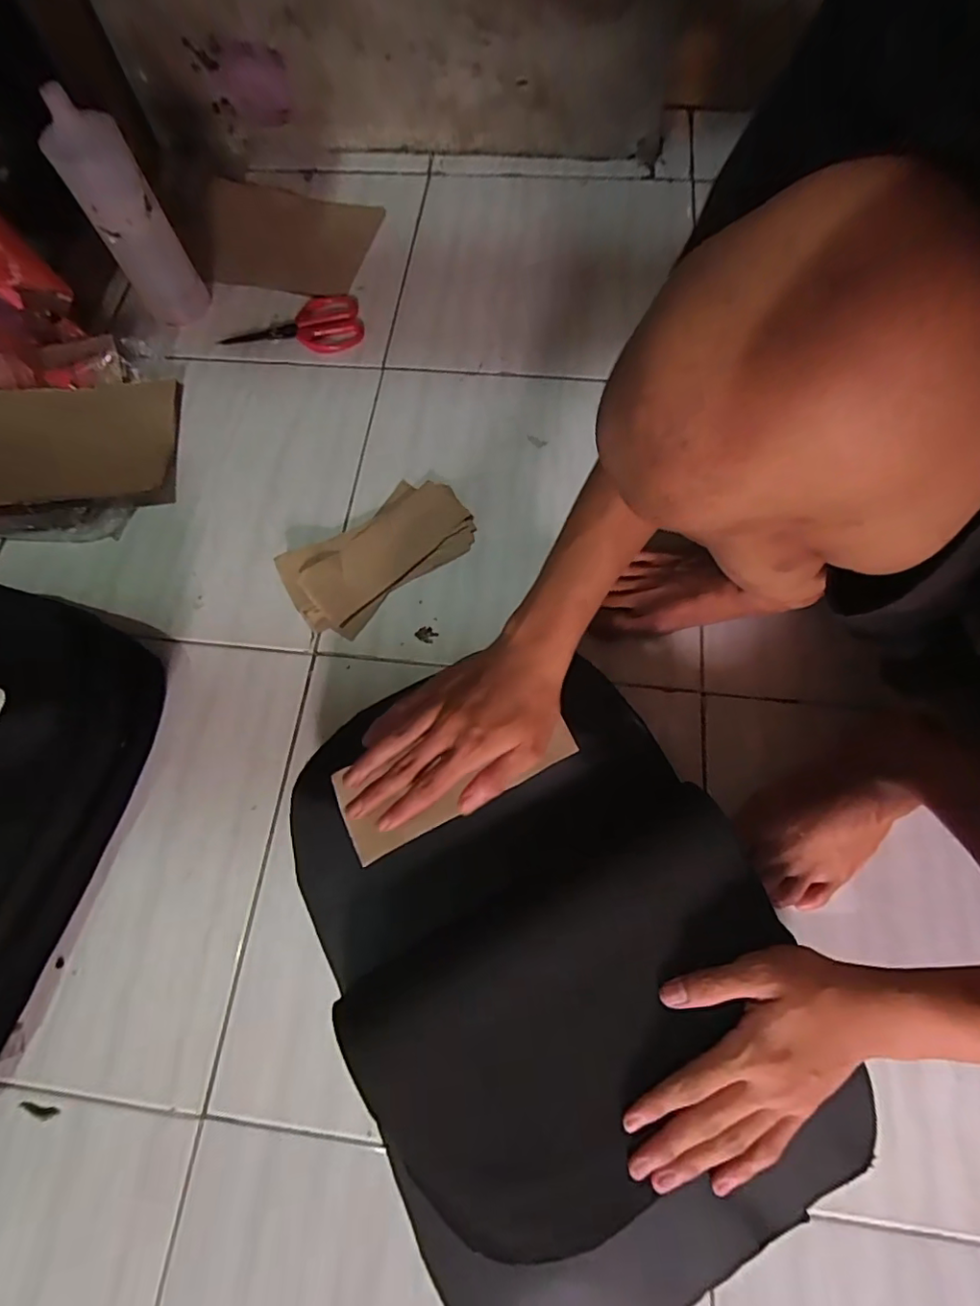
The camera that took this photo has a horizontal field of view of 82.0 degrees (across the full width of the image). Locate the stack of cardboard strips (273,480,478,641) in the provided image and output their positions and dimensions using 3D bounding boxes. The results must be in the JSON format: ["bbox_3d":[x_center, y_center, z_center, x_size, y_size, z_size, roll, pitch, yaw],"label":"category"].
[{"bbox_3d":[-0.120,-0.112,0.618,0.210,0.022,0.114,-39,73,-13],"label":"stack of cardboard strips"}]

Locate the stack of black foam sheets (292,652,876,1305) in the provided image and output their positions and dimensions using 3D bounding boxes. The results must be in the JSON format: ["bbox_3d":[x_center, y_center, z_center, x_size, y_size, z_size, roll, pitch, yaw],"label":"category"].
[{"bbox_3d":[0.041,0.201,0.421,0.300,0.075,0.427,-27,71,-9],"label":"stack of black foam sheets"}]

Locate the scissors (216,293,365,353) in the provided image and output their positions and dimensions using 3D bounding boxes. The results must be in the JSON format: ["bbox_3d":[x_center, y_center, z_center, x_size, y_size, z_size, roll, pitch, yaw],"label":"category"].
[{"bbox_3d":[-0.263,-0.432,0.751,0.184,0.010,0.100,-17,70,-6],"label":"scissors"}]

